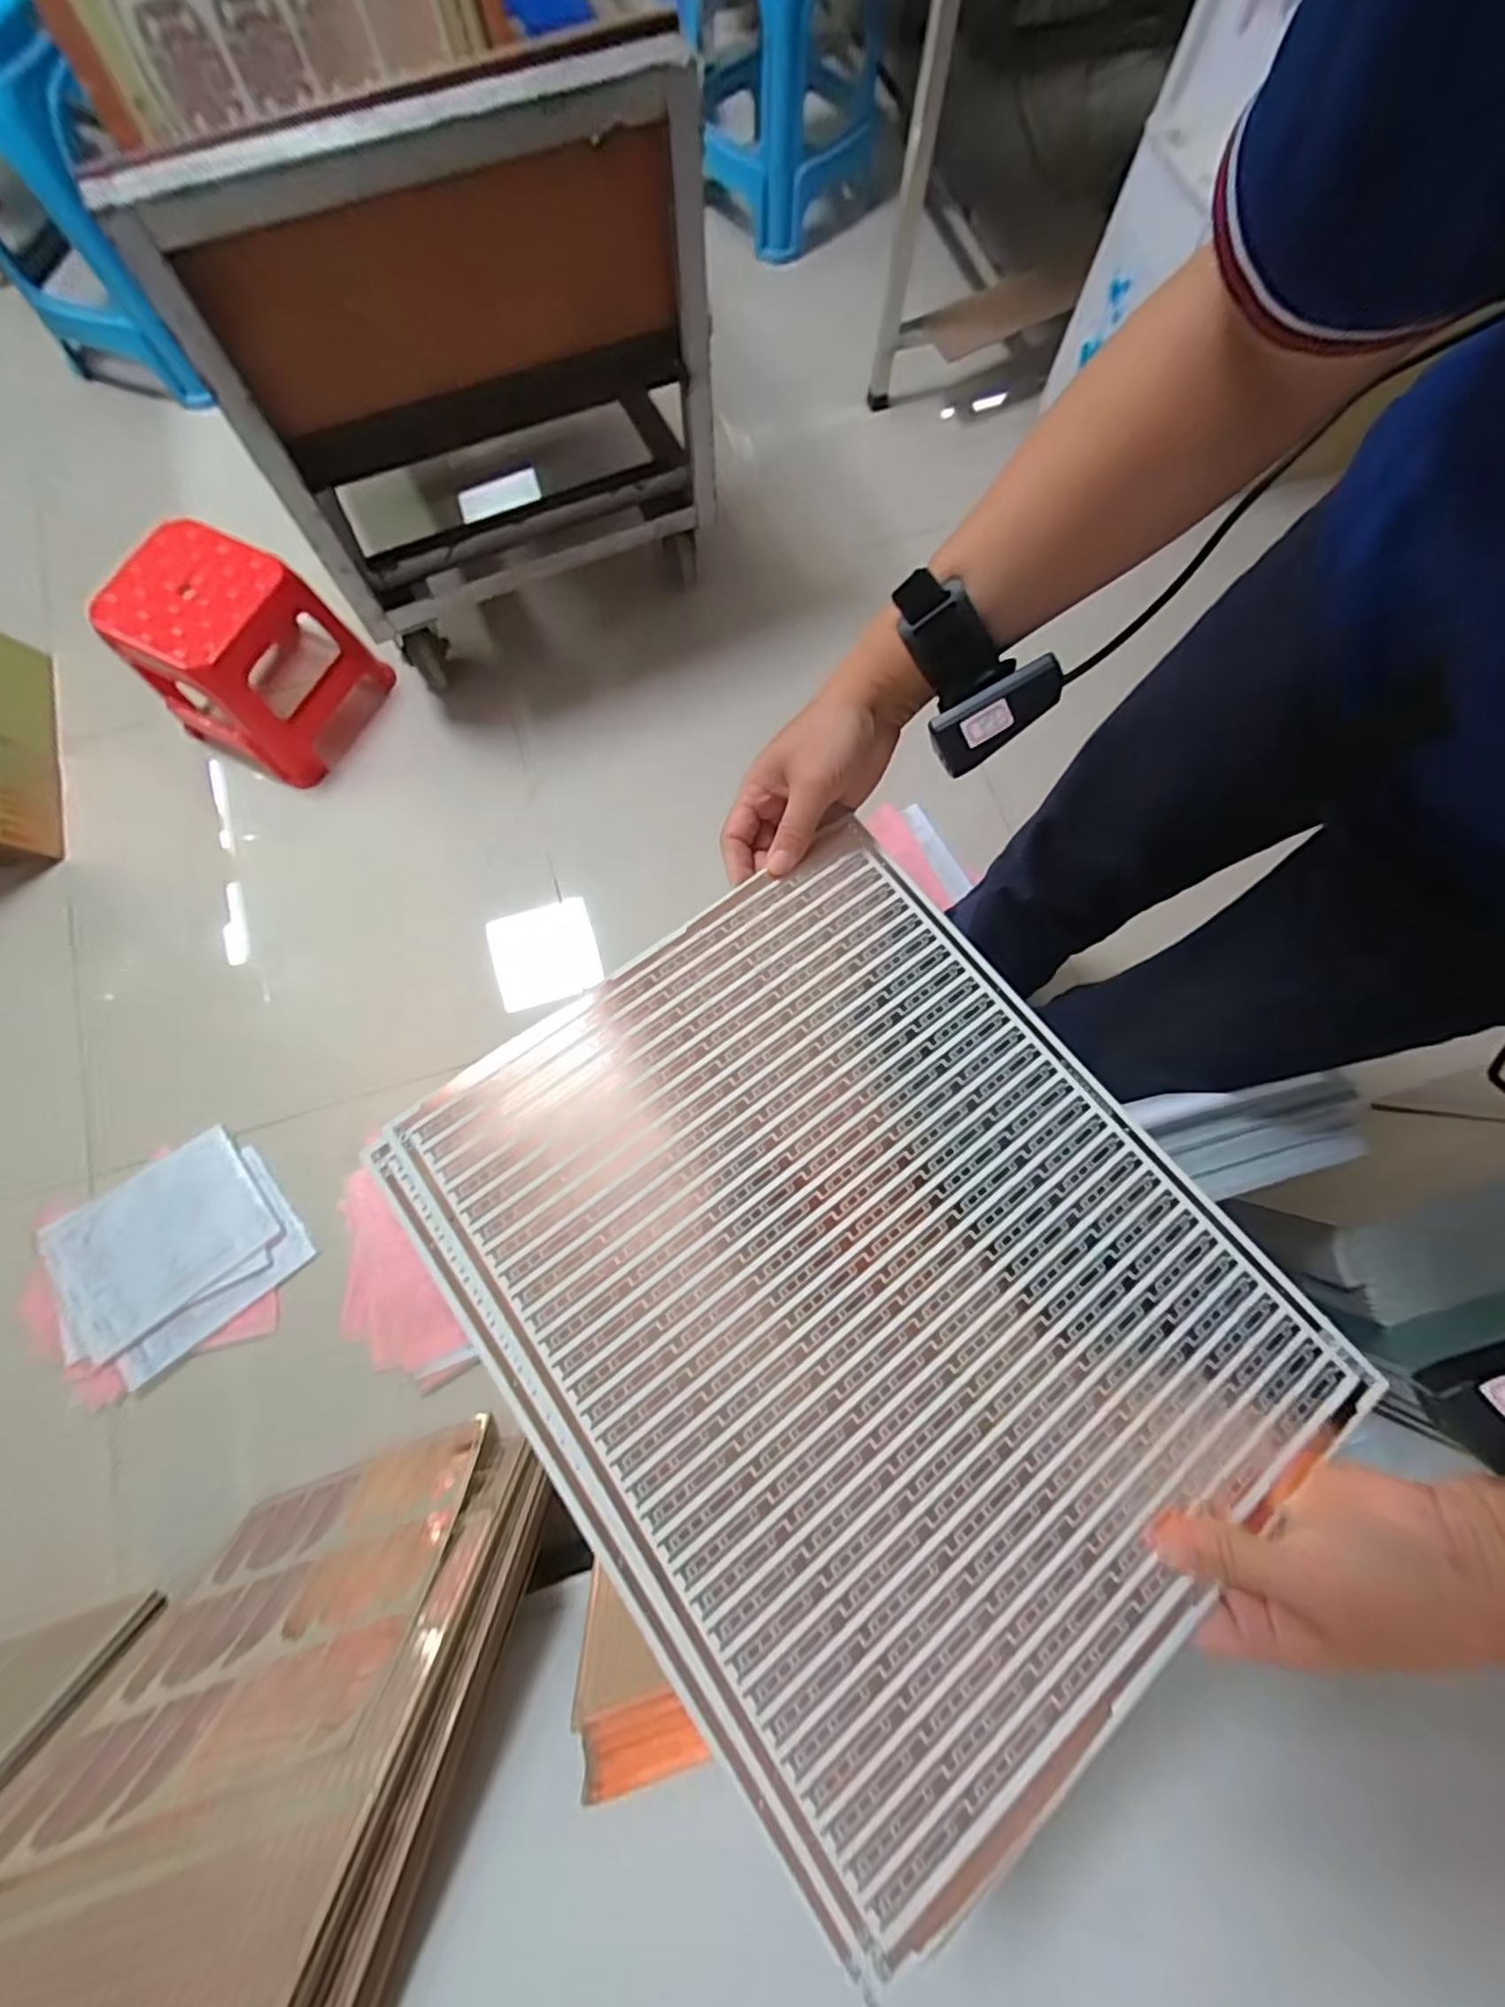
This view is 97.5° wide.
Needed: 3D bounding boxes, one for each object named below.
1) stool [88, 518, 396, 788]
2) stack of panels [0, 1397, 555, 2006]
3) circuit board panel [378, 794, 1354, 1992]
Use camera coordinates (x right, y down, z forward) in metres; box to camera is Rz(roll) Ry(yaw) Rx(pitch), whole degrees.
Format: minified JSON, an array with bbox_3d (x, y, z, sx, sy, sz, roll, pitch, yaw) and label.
[{"bbox_3d":[-0.857,-0.580,1.108,0.272,0.239,0.272,23,77,4],"label":"stool"},{"bbox_3d":[-0.482,0.683,0.637,0.415,0.662,0.075,-16,90,-6],"label":"stack of panels"},{"bbox_3d":[0.047,0.121,0.328,0.330,0.011,0.379,-35,74,-13],"label":"circuit board panel"}]

